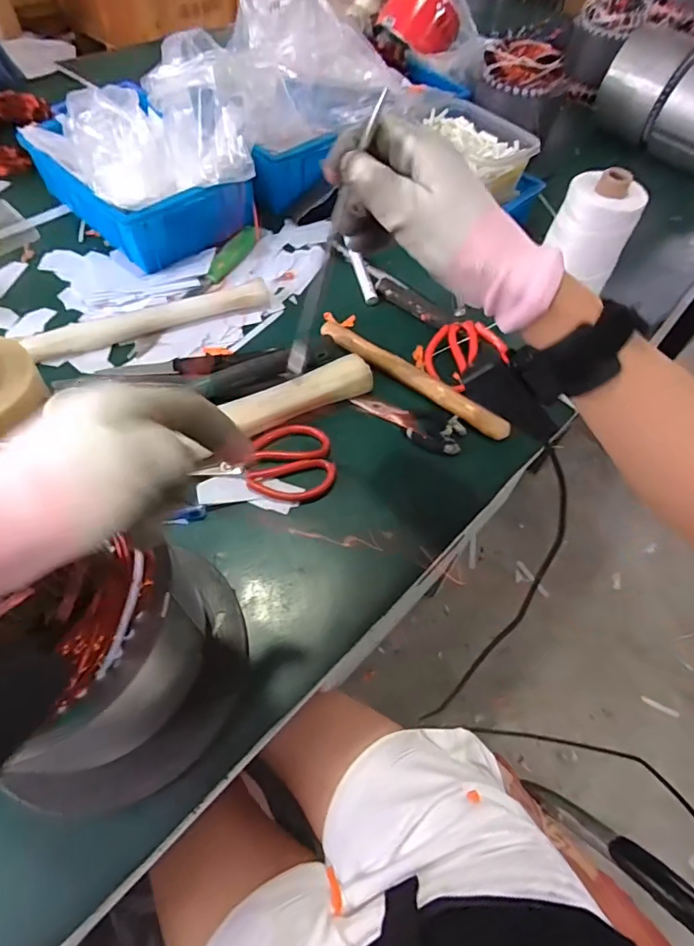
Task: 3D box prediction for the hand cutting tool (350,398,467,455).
[{"bbox_3d":[0.070,-0.061,0.529,0.123,0.015,0.048,30,61,15],"label":"hand cutting tool"}]

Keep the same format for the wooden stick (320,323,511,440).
[{"bbox_3d":[0.070,-0.109,0.547,0.250,0.019,0.023,36,62,18],"label":"wooden stick"}]

